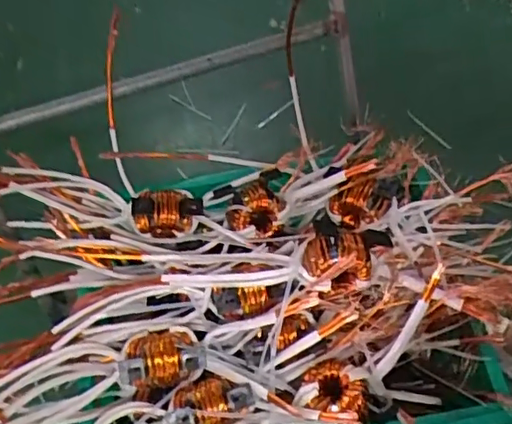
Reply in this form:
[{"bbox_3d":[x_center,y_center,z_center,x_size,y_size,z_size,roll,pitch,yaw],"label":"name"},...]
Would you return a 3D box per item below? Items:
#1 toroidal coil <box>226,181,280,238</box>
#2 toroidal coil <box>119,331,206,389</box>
[{"bbox_3d":[-0.002,-0.004,0.828,0.079,0.051,0.075,4,58,5],"label":"toroidal coil"},{"bbox_3d":[-0.116,0.179,0.711,0.101,0.057,0.076,-7,58,-2],"label":"toroidal coil"}]

